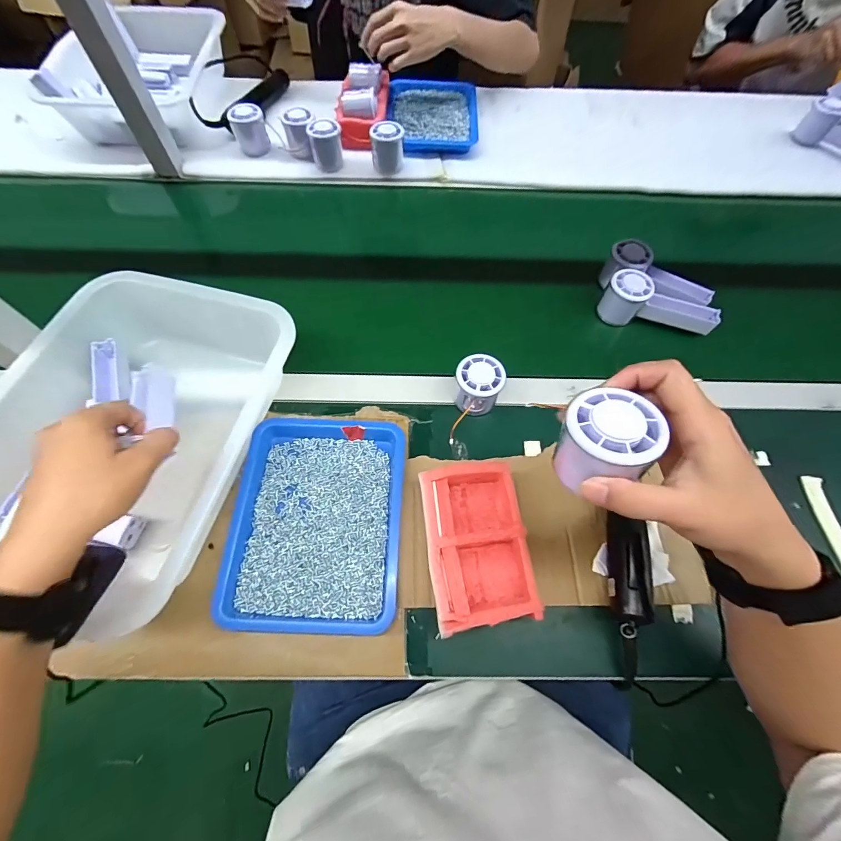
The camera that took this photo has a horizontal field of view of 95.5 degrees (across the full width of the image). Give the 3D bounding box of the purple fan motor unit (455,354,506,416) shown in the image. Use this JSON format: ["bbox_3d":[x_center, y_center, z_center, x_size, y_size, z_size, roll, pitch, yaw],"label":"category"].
[{"bbox_3d":[0.071,-0.042,0.474,0.054,0.059,0.054,1,64,-2],"label":"purple fan motor unit"}]

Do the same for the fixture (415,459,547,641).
[{"bbox_3d":[0.054,0.124,0.392,0.095,0.047,0.150,-7,64,-5],"label":"fixture"}]

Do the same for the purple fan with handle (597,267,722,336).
[{"bbox_3d":[0.337,-0.165,0.543,0.147,0.058,0.051,14,64,5],"label":"purple fan with handle"}]

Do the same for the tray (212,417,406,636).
[{"bbox_3d":[-0.109,0.101,0.417,0.177,0.028,0.224,2,64,-1],"label":"tray"}]

